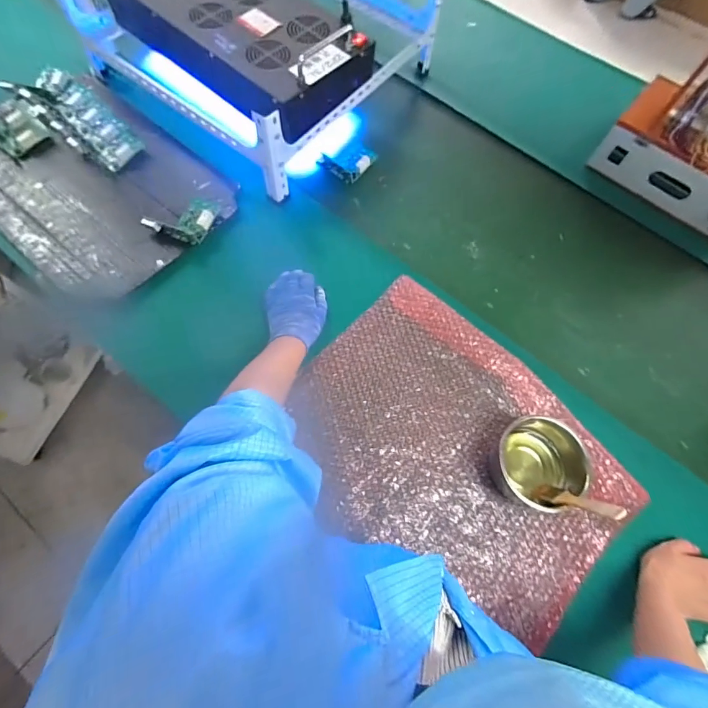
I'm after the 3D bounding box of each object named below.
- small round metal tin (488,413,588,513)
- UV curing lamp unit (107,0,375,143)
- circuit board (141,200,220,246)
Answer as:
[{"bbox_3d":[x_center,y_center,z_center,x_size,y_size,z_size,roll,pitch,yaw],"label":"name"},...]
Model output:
[{"bbox_3d":[0.256,0.153,0.527,0.110,0.078,0.114,1,68,-2],"label":"small round metal tin"},{"bbox_3d":[-0.221,-0.613,0.712,0.520,0.095,0.254,39,72,12],"label":"UV curing lamp unit"},{"bbox_3d":[-0.293,-0.235,0.670,0.094,0.033,0.088,20,69,5],"label":"circuit board"}]

